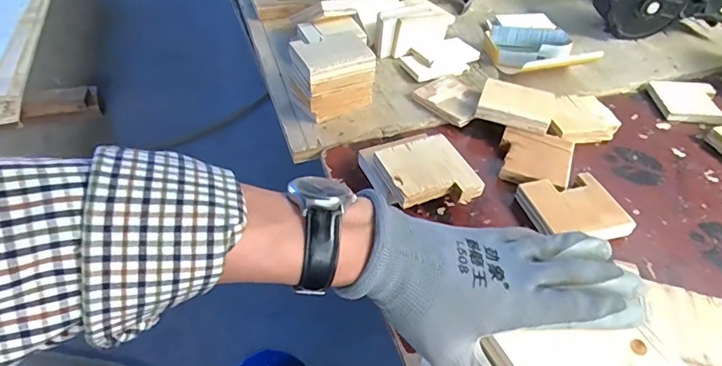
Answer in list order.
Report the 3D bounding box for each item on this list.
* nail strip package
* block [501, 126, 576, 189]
[{"bbox_3d":[0.270,-0.230,0.724,0.132,0.040,0.216,-3,45,-2],"label":"nail strip package"},{"bbox_3d":[0.211,-0.028,0.553,0.082,0.021,0.093,16,47,16],"label":"block"}]

